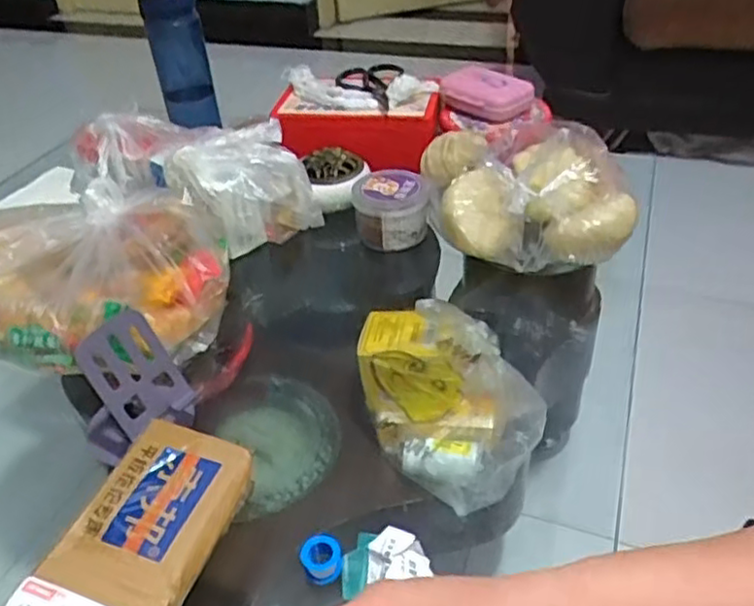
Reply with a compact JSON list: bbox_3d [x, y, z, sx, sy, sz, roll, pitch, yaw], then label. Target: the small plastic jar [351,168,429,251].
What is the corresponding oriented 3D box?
[{"bbox_3d":[0.016,-0.099,0.726,0.079,0.055,0.072,-3,38,2],"label":"small plastic jar"}]

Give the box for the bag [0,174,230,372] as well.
[{"bbox_3d":[-0.273,-0.027,0.634,0.267,0.084,0.213,-12,39,-10],"label":"bag"}]

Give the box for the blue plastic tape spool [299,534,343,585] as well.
[{"bbox_3d":[-0.035,0.161,0.435,0.025,0.019,0.023,-3,38,2],"label":"blue plastic tape spool"}]

